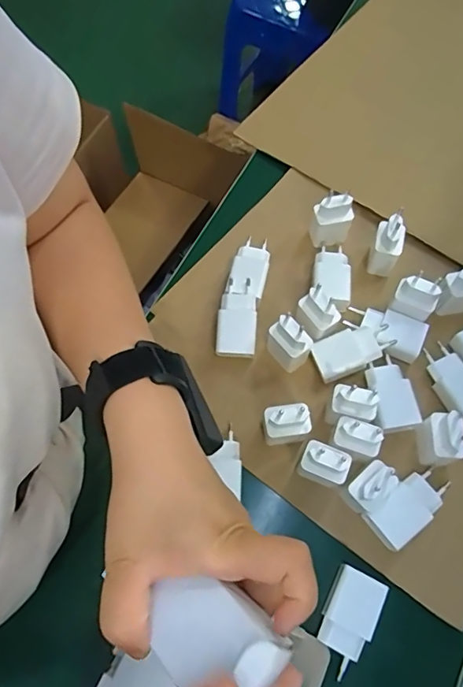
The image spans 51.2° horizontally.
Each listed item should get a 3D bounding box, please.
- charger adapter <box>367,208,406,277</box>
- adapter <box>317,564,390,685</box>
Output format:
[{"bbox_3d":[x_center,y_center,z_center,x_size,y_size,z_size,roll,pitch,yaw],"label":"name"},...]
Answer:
[{"bbox_3d":[0.164,-0.106,0.507,0.026,0.071,0.039,12,68,6],"label":"charger adapter"},{"bbox_3d":[0.094,0.226,0.397,0.041,0.024,0.073,25,70,11],"label":"adapter"}]

